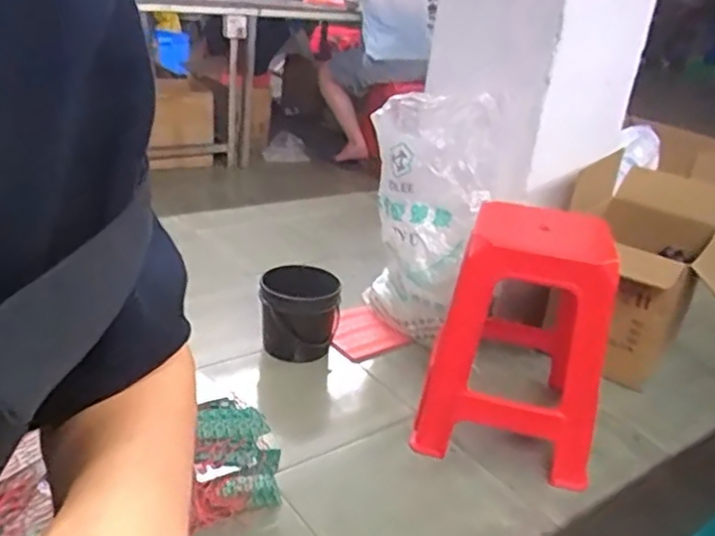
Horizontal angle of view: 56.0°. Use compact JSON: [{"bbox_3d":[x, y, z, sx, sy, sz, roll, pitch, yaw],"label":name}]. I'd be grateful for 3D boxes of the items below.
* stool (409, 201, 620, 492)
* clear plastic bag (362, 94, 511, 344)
[{"bbox_3d":[0.340,0.125,1.411,0.347,0.485,0.357,10,24,9],"label":"stool"},{"bbox_3d":[0.146,-0.124,1.678,0.362,0.578,0.121,22,28,33],"label":"clear plastic bag"}]

